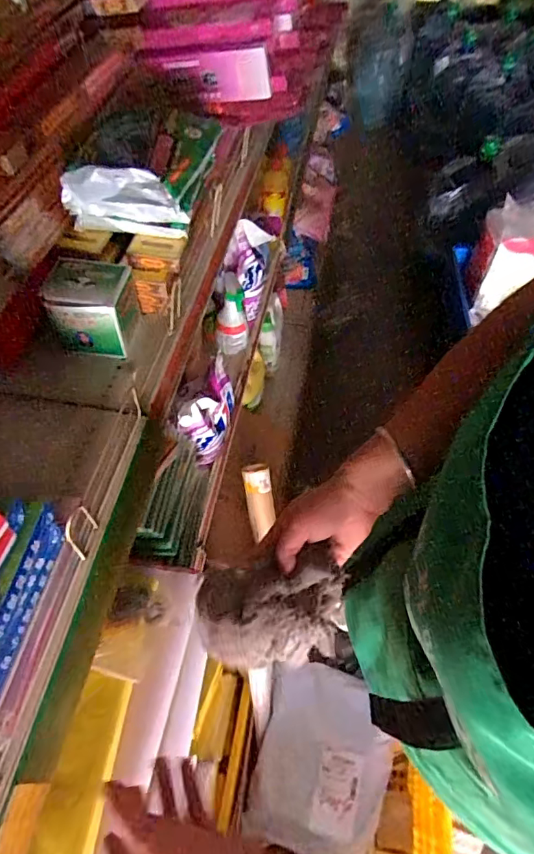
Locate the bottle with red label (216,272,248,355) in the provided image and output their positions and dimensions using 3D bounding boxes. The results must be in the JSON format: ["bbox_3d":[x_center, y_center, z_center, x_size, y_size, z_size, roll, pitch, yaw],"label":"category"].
[{"bbox_3d":[-0.079,-0.239,1.027,0.069,0.211,0.058,-5,56,-1],"label":"bottle with red label"}]

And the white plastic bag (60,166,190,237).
[{"bbox_3d":[-0.164,-0.253,0.553,0.134,0.088,0.027,3,56,5],"label":"white plastic bag"}]

